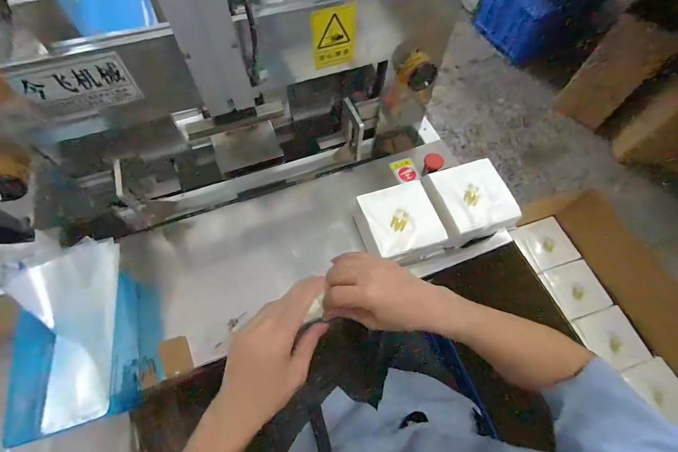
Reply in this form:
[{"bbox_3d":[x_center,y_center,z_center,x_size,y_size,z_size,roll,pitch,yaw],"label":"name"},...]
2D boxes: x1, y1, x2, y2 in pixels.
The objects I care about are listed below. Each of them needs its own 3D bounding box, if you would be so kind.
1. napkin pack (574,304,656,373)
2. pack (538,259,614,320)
[{"bbox_3d":[0.606,0.252,0.694,0.114,0.031,0.119,-16,65,-9],"label":"napkin pack"},{"bbox_3d":[0.559,0.146,0.727,0.112,0.024,0.121,-24,81,-3],"label":"pack"}]

